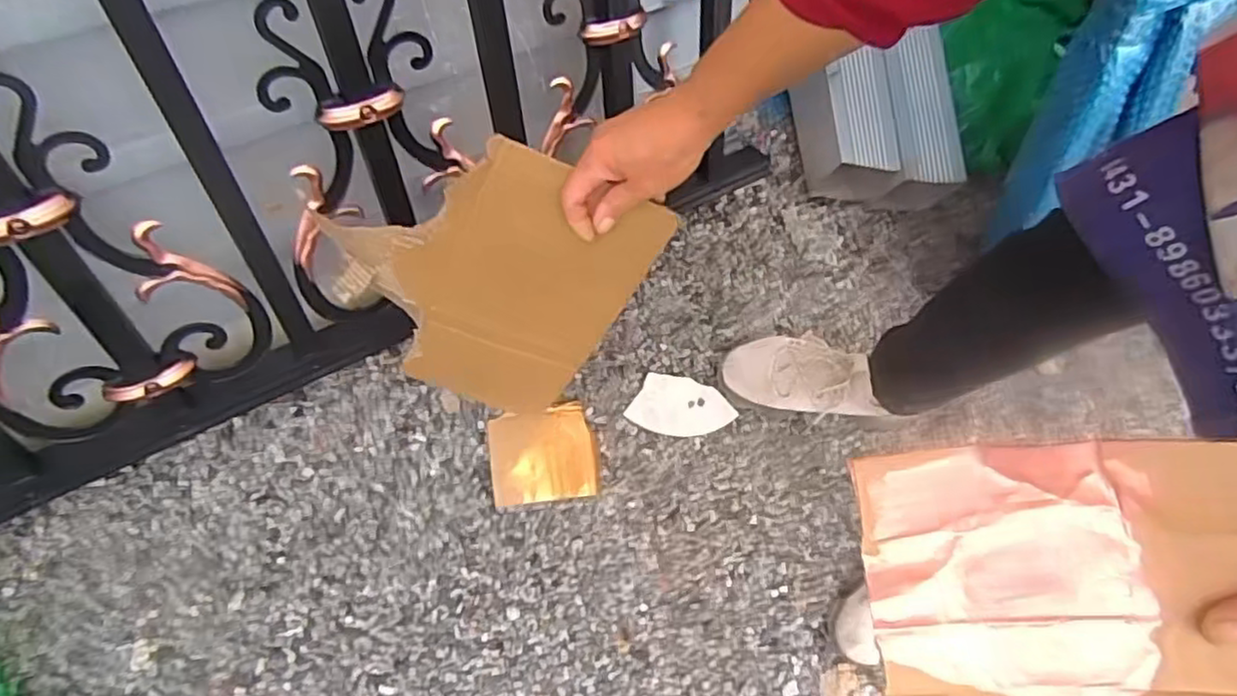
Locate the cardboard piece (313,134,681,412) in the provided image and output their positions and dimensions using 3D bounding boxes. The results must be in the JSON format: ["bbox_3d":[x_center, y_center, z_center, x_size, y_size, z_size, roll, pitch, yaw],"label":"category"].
[{"bbox_3d":[-0.116,-0.050,0.610,0.245,0.291,0.012,15,43,-25],"label":"cardboard piece"}]

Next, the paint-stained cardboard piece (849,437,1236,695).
[{"bbox_3d":[0.192,0.115,0.303,0.149,0.017,0.147,-8,91,17],"label":"paint-stained cardboard piece"}]

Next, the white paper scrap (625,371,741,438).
[{"bbox_3d":[0.085,0.079,0.900,0.131,0.004,0.085,21,66,-1],"label":"white paper scrap"}]

